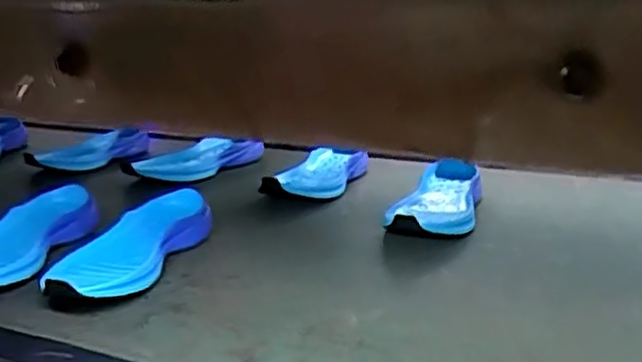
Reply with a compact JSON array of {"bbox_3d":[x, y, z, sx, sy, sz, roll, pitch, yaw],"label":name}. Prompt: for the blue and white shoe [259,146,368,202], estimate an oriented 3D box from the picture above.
[{"bbox_3d":[-0.005,-0.011,1.023,0.100,0.046,0.213,5,17,22],"label":"blue and white shoe"}]

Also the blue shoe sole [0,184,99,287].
[{"bbox_3d":[-0.332,0.065,0.742,0.090,0.048,0.233,1,16,9],"label":"blue shoe sole"}]

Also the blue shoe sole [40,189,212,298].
[{"bbox_3d":[-0.207,0.072,0.726,0.101,0.046,0.247,3,16,14],"label":"blue shoe sole"}]

